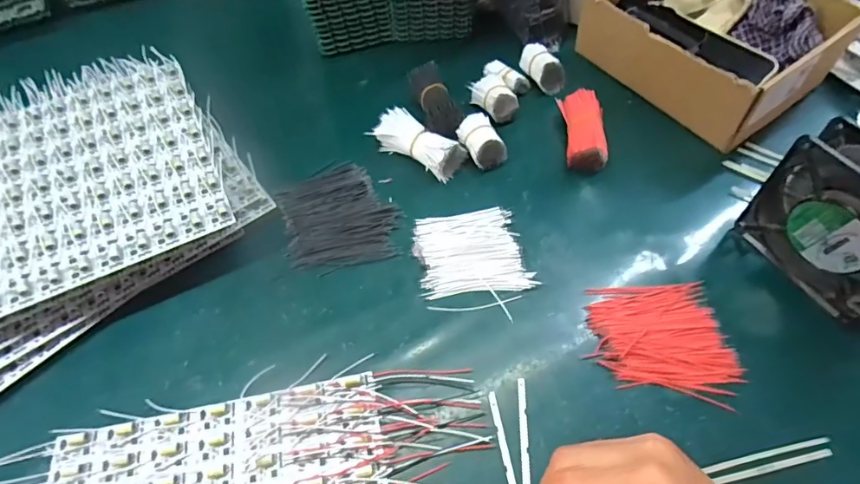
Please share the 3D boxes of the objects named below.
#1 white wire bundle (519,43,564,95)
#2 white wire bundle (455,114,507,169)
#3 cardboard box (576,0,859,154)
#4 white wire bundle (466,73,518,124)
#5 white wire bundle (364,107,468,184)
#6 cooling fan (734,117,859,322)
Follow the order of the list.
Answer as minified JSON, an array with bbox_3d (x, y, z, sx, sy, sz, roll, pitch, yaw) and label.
[{"bbox_3d":[0.125,-0.198,0.560,0.028,0.028,0.062,-25,59,-11],"label":"white wire bundle"},{"bbox_3d":[0.052,-0.104,0.510,0.033,0.030,0.050,-26,59,-12],"label":"white wire bundle"},{"bbox_3d":[0.293,-0.224,0.530,0.171,0.086,0.216,-35,63,-17],"label":"cardboard box"},{"bbox_3d":[0.070,-0.157,0.546,0.042,0.035,0.055,-22,59,-9],"label":"white wire bundle"},{"bbox_3d":[-0.012,-0.103,0.512,0.094,0.030,0.041,31,65,21],"label":"white wire bundle"},{"bbox_3d":[0.317,-0.014,0.378,0.039,0.120,0.118,-29,60,-13],"label":"cooling fan"}]

